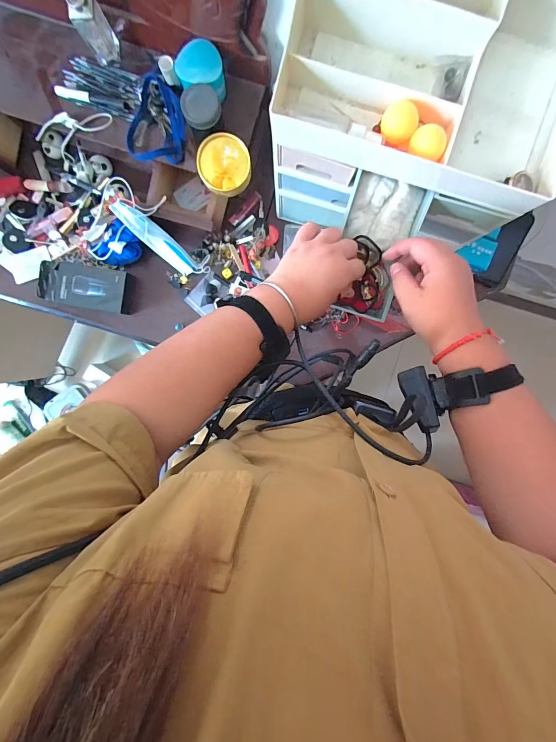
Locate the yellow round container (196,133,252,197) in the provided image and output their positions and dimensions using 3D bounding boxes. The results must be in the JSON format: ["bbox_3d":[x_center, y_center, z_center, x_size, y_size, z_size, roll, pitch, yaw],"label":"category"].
[{"bbox_3d":[-0.086,-0.328,0.542,0.080,0.034,0.081,0,95,0],"label":"yellow round container"}]

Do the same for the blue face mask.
[{"bbox_3d":[-0.210,-0.236,0.618,0.183,0.020,0.050,35,95,-33],"label":"blue face mask"}]

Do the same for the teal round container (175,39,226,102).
[{"bbox_3d":[-0.115,-0.452,0.518,0.072,0.049,0.064,11,95,-1],"label":"teal round container"}]

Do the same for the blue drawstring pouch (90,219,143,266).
[{"bbox_3d":[-0.303,-0.233,0.641,0.084,0.045,0.067,-40,93,3],"label":"blue drawstring pouch"}]

